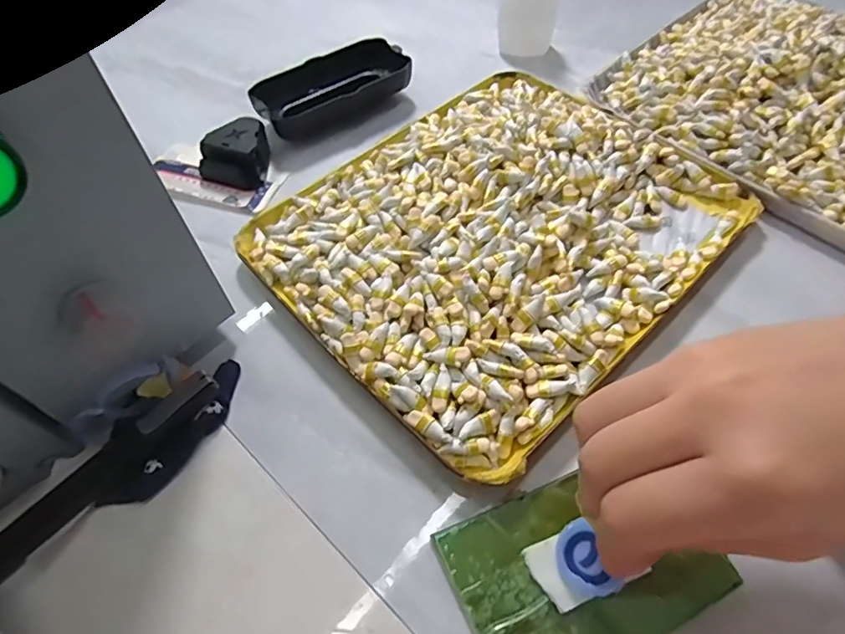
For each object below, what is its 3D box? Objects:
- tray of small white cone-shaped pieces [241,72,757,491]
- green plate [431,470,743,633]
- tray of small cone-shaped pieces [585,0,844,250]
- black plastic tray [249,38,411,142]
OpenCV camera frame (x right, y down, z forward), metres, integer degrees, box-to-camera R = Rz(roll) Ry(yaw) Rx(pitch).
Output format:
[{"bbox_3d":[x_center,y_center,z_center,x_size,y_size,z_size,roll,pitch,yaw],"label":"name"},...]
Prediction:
[{"bbox_3d":[0.042,-0.055,0.288,0.236,0.026,0.196,-39,64,-22],"label":"tray of small white cone-shaped pieces"},{"bbox_3d":[0.062,0.099,0.201,0.096,0.006,0.068,-22,59,-13],"label":"green plate"},{"bbox_3d":[0.262,-0.151,0.338,0.211,0.025,0.233,-38,64,-21],"label":"tray of small cone-shaped pieces"},{"bbox_3d":[-0.065,-0.164,0.363,0.109,0.023,0.048,-28,60,-16],"label":"black plastic tray"}]

